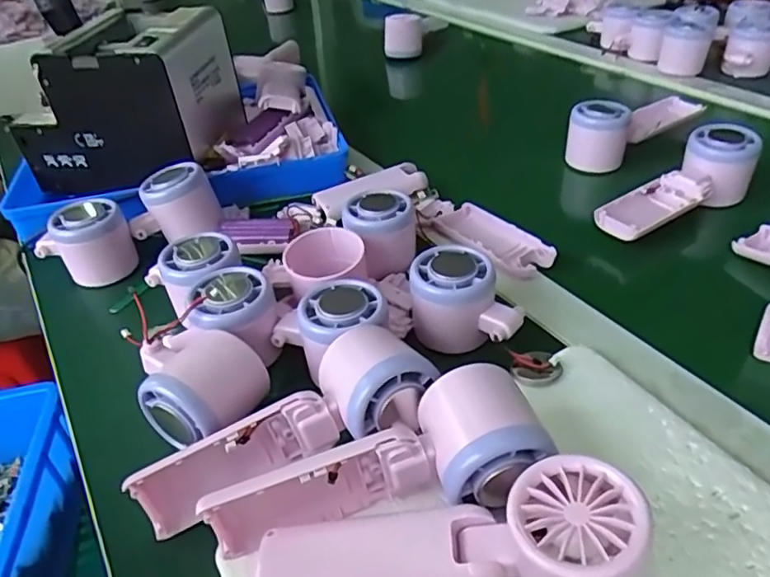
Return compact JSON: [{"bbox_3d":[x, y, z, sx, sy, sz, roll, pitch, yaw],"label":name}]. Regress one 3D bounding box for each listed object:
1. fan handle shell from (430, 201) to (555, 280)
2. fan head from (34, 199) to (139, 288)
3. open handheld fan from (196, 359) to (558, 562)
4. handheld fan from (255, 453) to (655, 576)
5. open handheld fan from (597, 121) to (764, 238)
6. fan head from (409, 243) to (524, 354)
[{"bbox_3d":[0.087,-0.042,0.491,0.050,0.014,0.106,-29,44,-26],"label":"fan handle shell"},{"bbox_3d":[-0.248,-0.036,0.496,0.070,0.057,0.055,-25,42,-23],"label":"fan head"},{"bbox_3d":[-0.006,0.086,0.288,0.162,0.059,0.058,-23,40,3],"label":"open handheld fan"},{"bbox_3d":[0.026,0.110,0.256,0.161,0.059,0.050,-1,39,6],"label":"handheld fan"},{"bbox_3d":[0.248,-0.086,0.507,0.160,0.058,0.047,-24,42,-21],"label":"open handheld fan"},{"bbox_3d":[0.052,0.005,0.398,0.071,0.047,0.063,-2,39,4],"label":"fan head"}]

